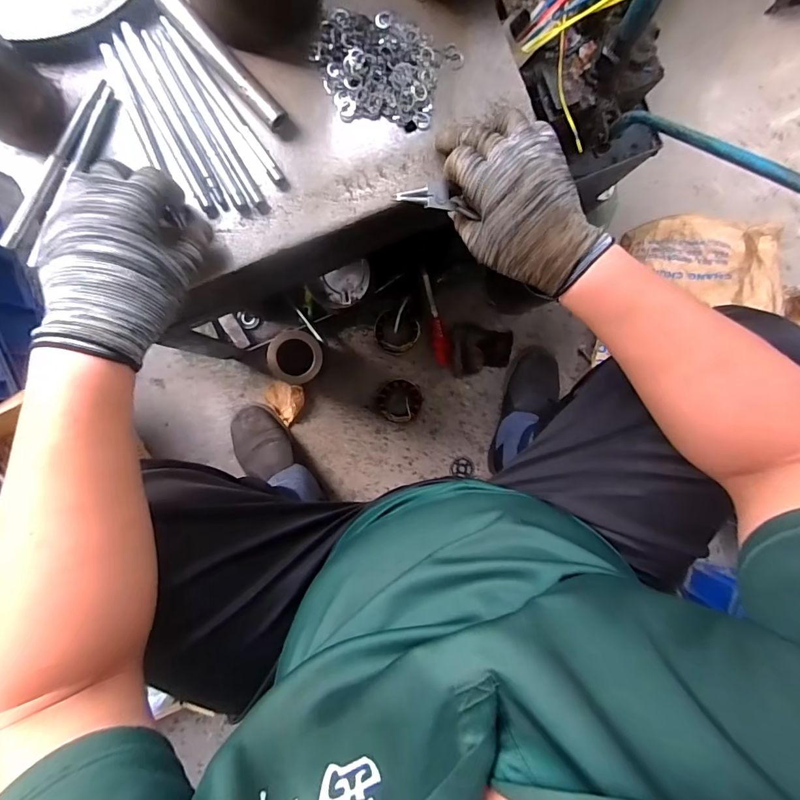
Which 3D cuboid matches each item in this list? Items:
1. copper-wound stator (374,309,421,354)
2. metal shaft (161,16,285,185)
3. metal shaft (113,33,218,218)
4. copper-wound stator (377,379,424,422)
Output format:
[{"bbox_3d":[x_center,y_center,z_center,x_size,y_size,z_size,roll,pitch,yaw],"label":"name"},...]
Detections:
[{"bbox_3d":[-0.007,-0.132,0.819,0.082,0.052,0.083,0,92,-6],"label":"copper-wound stator"},{"bbox_3d":[-0.154,-0.262,0.376,0.013,0.010,0.159,-37,95,-4],"label":"metal shaft"},{"bbox_3d":[-0.206,-0.236,0.372,0.012,0.011,0.158,-28,95,-4],"label":"metal shaft"},{"bbox_3d":[-0.002,0.000,0.824,0.083,0.042,0.080,-6,93,-6],"label":"copper-wound stator"}]

